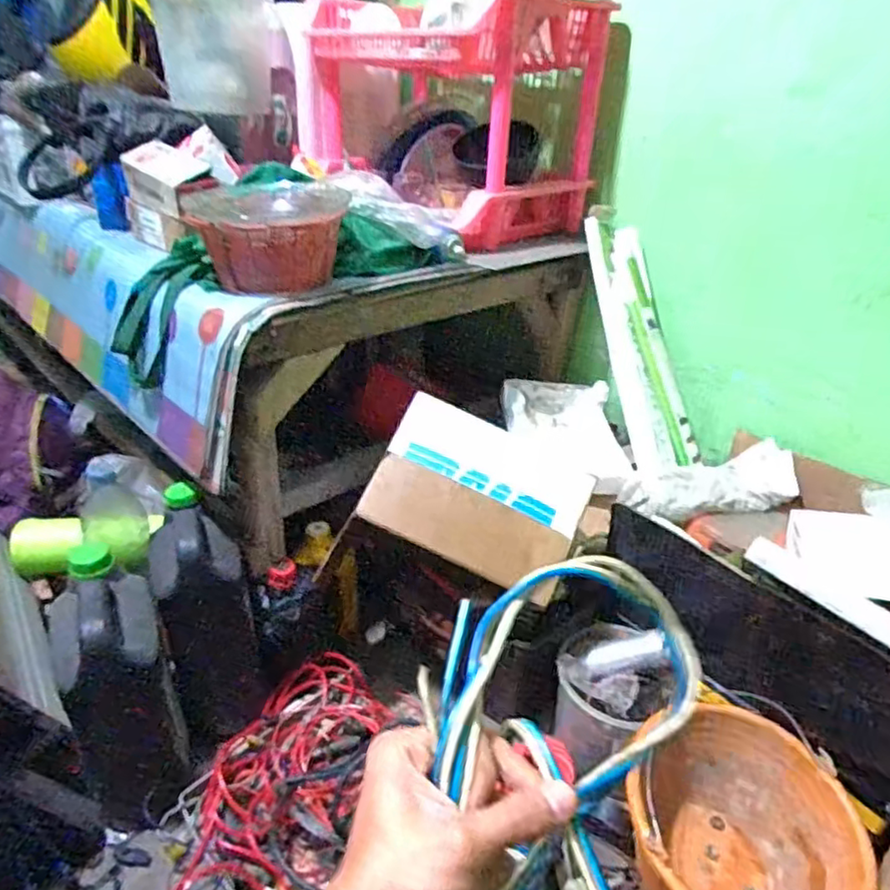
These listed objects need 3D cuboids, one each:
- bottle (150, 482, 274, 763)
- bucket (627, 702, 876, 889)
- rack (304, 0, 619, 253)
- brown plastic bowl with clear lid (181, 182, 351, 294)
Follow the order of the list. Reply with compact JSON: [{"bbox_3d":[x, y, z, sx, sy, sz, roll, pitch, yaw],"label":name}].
[{"bbox_3d":[-0.329,0.237,0.886,0.114,0.350,0.113,-13,8,-25],"label":"bottle"},{"bbox_3d":[0.334,0.455,0.743,0.234,0.181,0.245,2,30,-1],"label":"bucket"},{"bbox_3d":[0.000,-0.587,1.135,0.470,0.333,0.332,27,38,36],"label":"rack"},{"bbox_3d":[-0.222,-0.271,0.834,0.175,0.104,0.183,2,30,-2],"label":"brown plastic bowl with clear lid"}]

